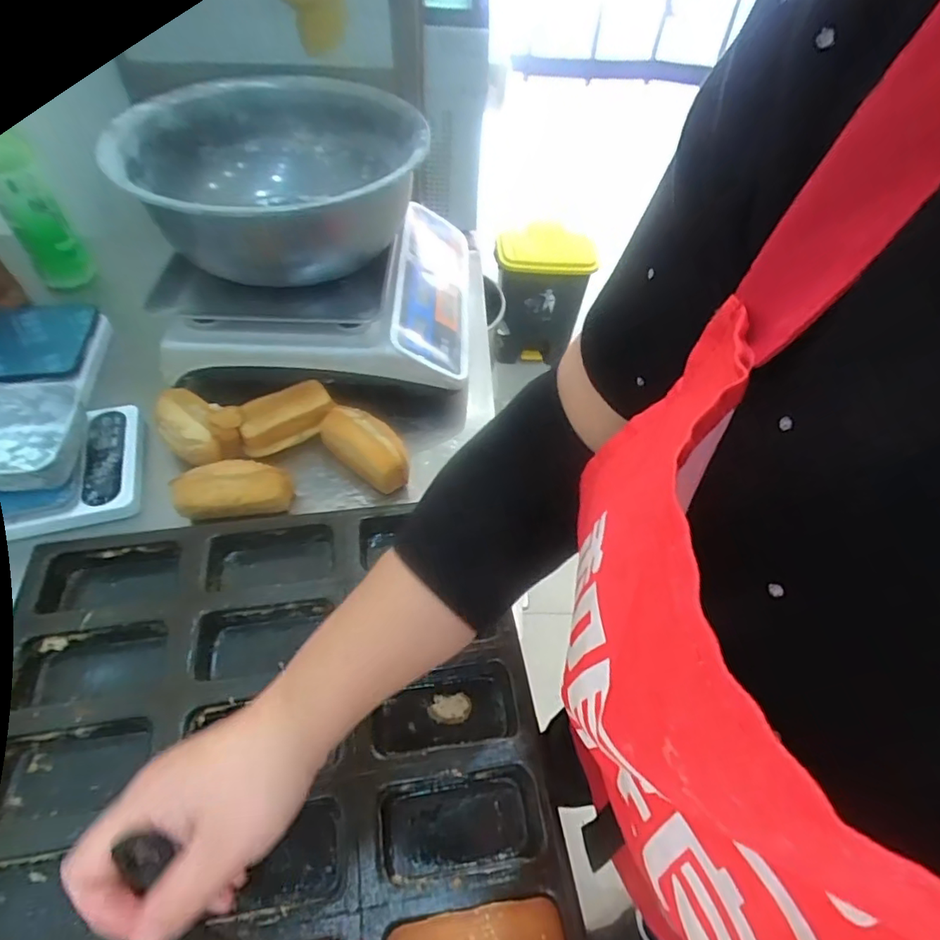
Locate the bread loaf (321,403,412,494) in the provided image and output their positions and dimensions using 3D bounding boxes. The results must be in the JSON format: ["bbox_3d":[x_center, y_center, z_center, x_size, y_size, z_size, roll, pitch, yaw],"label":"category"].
[{"bbox_3d":[-0.103,-0.021,0.560,0.093,0.051,0.043,32,56,20],"label":"bread loaf"}]

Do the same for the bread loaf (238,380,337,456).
[{"bbox_3d":[-0.194,-0.057,0.581,0.098,0.038,0.056,-20,56,-19],"label":"bread loaf"}]

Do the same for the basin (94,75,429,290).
[{"bbox_3d":[-0.209,-0.314,0.590,0.293,0.107,0.298,2,51,-3],"label":"basin"}]

